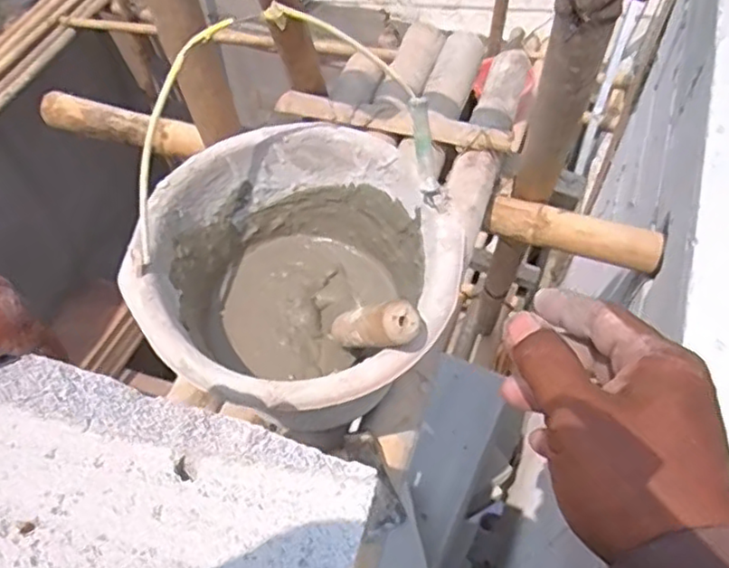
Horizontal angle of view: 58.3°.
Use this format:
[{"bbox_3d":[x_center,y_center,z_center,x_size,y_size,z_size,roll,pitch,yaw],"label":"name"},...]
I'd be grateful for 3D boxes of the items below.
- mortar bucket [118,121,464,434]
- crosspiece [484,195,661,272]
[{"bbox_3d":[-0.049,-0.003,0.627,0.275,0.214,0.253,-1,56,2],"label":"mortar bucket"},{"bbox_3d":[0.286,-0.072,0.909,0.218,0.052,0.055,14,58,12],"label":"crosspiece"}]

